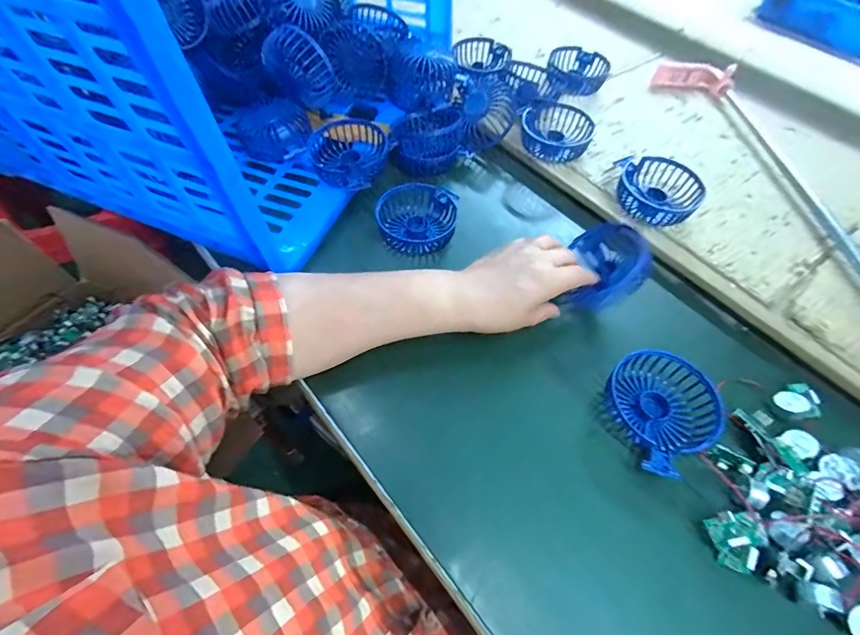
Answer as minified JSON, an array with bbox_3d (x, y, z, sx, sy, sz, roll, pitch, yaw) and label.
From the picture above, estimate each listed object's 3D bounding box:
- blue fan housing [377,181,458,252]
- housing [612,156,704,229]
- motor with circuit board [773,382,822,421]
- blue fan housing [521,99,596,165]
[{"bbox_3d":[-0.013,-0.119,0.476,0.087,0.031,0.091,2,57,-3],"label":"blue fan housing"},{"bbox_3d":[0.265,-0.146,0.479,0.085,0.034,0.087,2,57,-3],"label":"housing"},{"bbox_3d":[0.337,0.077,0.372,0.045,0.017,0.032,-13,59,-12],"label":"motor with circuit board"},{"bbox_3d":[0.164,-0.245,0.535,0.088,0.033,0.088,1,59,-2],"label":"blue fan housing"}]

